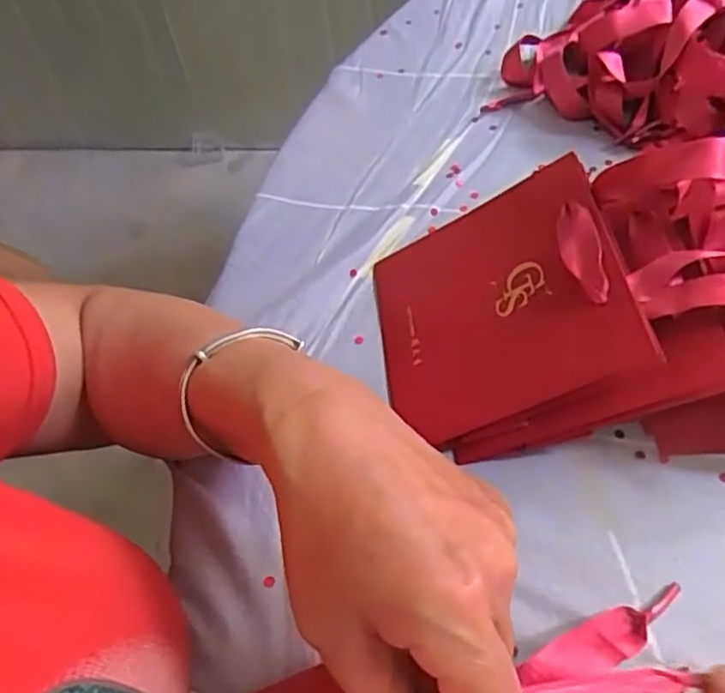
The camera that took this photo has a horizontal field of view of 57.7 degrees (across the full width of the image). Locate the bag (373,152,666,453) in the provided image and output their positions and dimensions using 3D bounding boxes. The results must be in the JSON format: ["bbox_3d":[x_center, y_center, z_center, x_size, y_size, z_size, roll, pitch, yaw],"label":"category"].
[{"bbox_3d":[0.069,-0.021,0.359,0.141,0.012,0.141,-30,47,30],"label":"bag"}]

